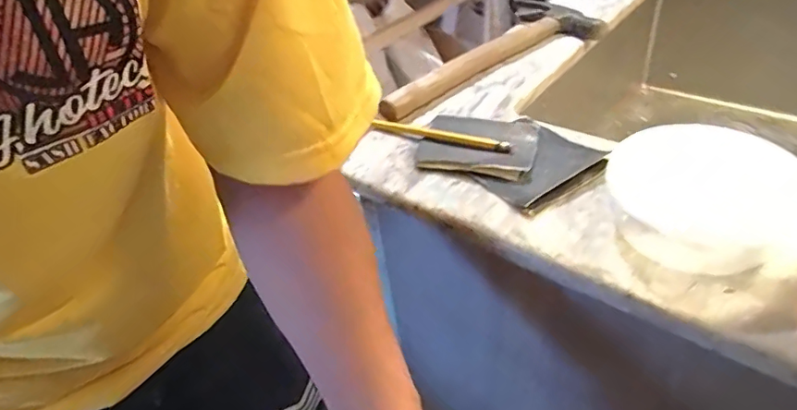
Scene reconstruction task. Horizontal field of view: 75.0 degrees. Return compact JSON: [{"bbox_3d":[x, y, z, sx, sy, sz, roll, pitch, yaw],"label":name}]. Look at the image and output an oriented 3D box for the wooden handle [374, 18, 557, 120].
[{"bbox_3d":[0.080,-0.151,0.552,0.255,0.018,0.033,-34,47,-28],"label":"wooden handle"}]

